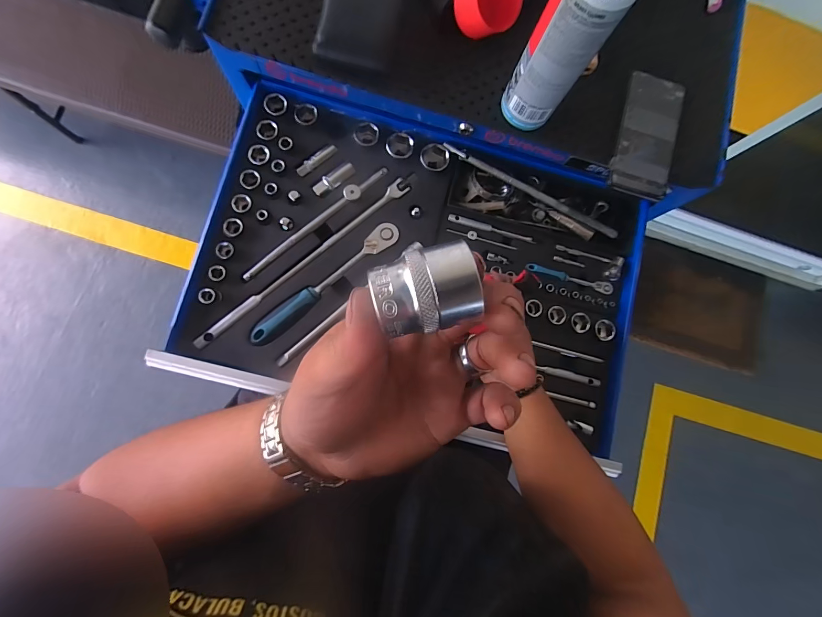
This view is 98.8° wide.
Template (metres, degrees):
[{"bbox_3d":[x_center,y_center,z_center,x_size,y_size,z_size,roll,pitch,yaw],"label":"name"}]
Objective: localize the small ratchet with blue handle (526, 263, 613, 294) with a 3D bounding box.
[{"bbox_3d":[0.232,-0.043,0.517,0.135,0.012,0.016,13,81,-4],"label":"small ratchet with blue handle"}]

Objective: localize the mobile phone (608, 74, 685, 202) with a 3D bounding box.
[{"bbox_3d":[0.304,-0.221,0.452,0.076,0.013,0.164,14,81,-4],"label":"mobile phone"}]

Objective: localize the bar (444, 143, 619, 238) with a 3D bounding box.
[{"bbox_3d":[0.172,-0.170,0.504,0.275,0.018,0.018,29,81,-2],"label":"bar"}]

